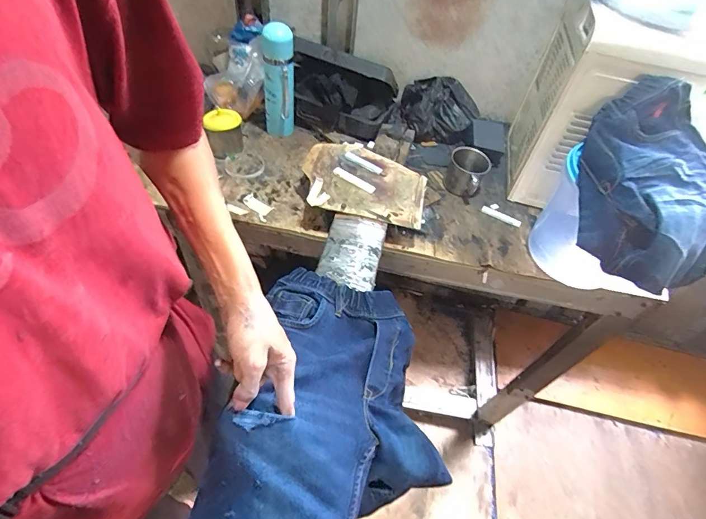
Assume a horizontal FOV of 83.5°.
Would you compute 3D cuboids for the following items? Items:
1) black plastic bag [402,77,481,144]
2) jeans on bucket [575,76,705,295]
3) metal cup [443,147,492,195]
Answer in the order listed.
[{"bbox_3d":[0.207,-0.358,0.952,0.183,0.117,0.097,12,50,3],"label":"black plastic bag"},{"bbox_3d":[0.443,-0.110,0.582,0.205,0.168,0.255,20,51,9],"label":"jeans on bucket"},{"bbox_3d":[0.242,-0.183,0.851,0.083,0.082,0.091,2,48,-2],"label":"metal cup"}]

